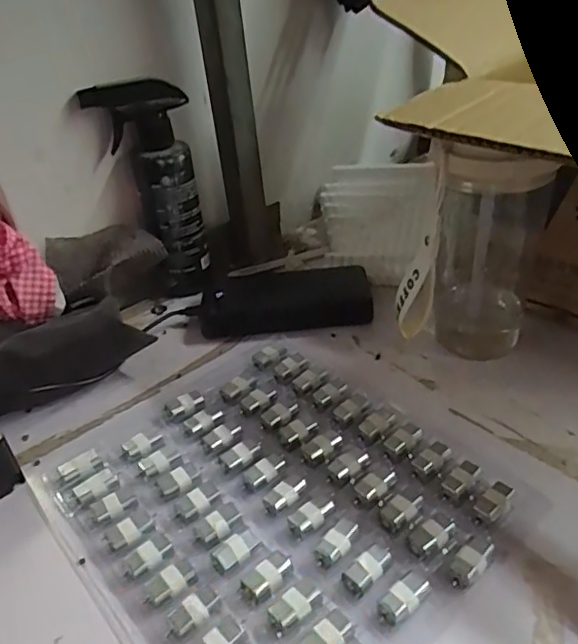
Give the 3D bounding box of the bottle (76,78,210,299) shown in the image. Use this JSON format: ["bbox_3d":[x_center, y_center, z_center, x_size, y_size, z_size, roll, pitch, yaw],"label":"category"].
[{"bbox_3d":[-0.131,-0.123,0.563,0.087,0.197,0.055,-11,35,-7],"label":"bottle"}]

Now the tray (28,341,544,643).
[{"bbox_3d":[-0.016,0.109,0.371,0.216,0.012,0.256,-29,41,-30],"label":"tray"}]

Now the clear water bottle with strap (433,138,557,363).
[{"bbox_3d":[0.154,-0.060,0.456,0.075,0.171,0.095,7,37,17],"label":"clear water bottle with strap"}]

